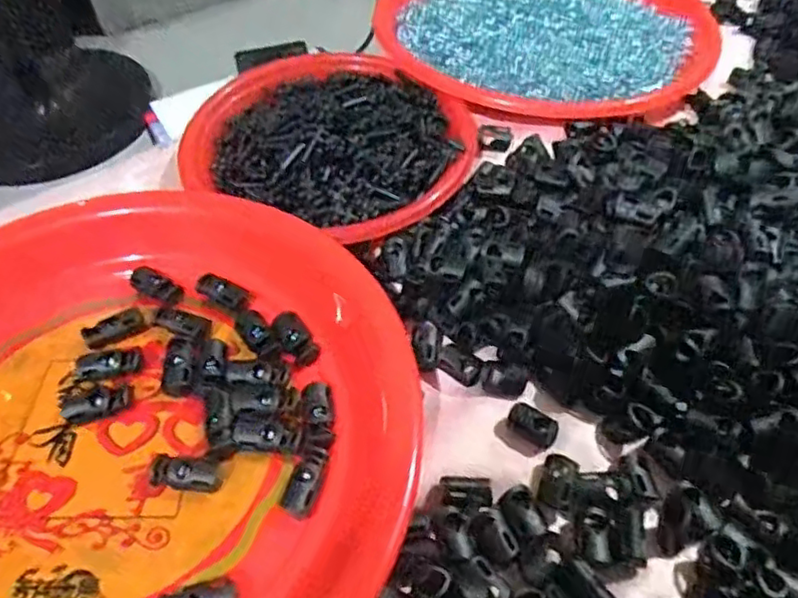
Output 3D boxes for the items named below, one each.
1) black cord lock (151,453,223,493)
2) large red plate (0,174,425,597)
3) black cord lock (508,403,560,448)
[{"bbox_3d":[-0.084,0.069,0.253,0.027,0.007,0.012,13,54,-2],"label":"black cord lock"},{"bbox_3d":[-0.121,0.055,0.256,0.248,0.025,0.254,-1,53,2],"label":"large red plate"},{"bbox_3d":[0.055,0.052,0.264,0.020,0.007,0.014,22,54,19],"label":"black cord lock"}]

